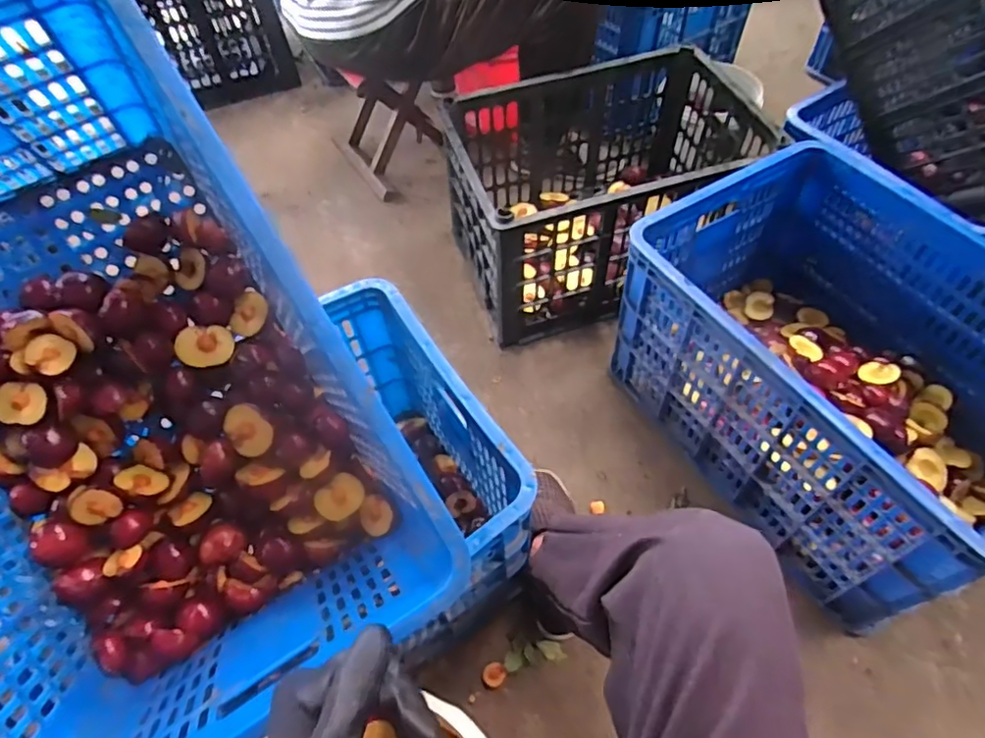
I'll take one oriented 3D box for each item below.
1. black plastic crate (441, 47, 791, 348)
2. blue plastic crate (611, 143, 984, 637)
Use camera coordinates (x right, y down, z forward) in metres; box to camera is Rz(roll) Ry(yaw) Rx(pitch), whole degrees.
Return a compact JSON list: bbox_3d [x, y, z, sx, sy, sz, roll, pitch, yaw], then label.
[{"bbox_3d":[0.187,-0.317,1.068,0.486,0.280,0.345,-17,57,-8],"label":"black plastic crate"},{"bbox_3d":[0.480,-0.003,0.818,0.374,0.305,0.531,-28,59,-15],"label":"blue plastic crate"}]

